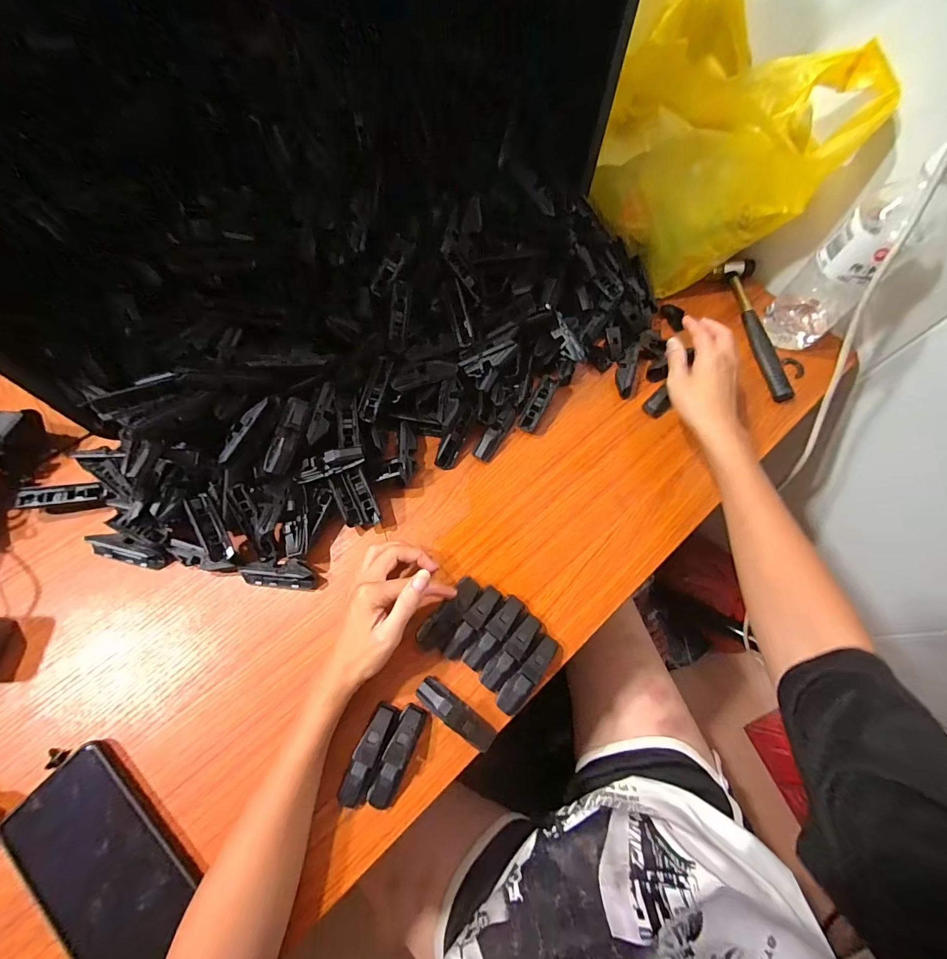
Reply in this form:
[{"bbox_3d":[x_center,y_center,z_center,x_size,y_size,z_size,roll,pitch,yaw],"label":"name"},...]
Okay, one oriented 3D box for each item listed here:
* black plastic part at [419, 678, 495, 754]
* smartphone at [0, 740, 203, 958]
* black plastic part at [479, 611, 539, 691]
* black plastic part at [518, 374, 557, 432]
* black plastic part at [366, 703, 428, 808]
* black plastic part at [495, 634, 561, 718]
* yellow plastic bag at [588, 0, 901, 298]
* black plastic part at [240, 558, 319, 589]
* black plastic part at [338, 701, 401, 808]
[{"bbox_3d":[-0.014,0.197,0.339,0.074,0.022,0.018,35,70,12],"label":"black plastic part"},{"bbox_3d":[-0.270,0.281,0.295,0.158,0.012,0.085,34,73,11],"label":"smartphone"},{"bbox_3d":[0.034,0.153,0.359,0.019,0.021,0.071,36,70,12],"label":"black plastic part"},{"bbox_3d":[0.074,-0.087,0.462,0.018,0.022,0.071,28,69,9],"label":"black plastic part"},{"bbox_3d":[-0.061,0.223,0.325,0.021,0.023,0.074,21,68,7],"label":"black plastic part"},{"bbox_3d":[0.048,0.169,0.351,0.018,0.025,0.073,40,71,13],"label":"black plastic part"},{"bbox_3d":[0.245,-0.389,0.462,0.173,0.222,0.274,-30,70,-13],"label":"yellow plastic bag"},{"bbox_3d":[-0.182,0.087,0.377,0.069,0.021,0.024,4,67,0],"label":"black plastic part"},{"bbox_3d":[-0.083,0.218,0.321,0.021,0.019,0.073,23,68,7],"label":"black plastic part"}]

